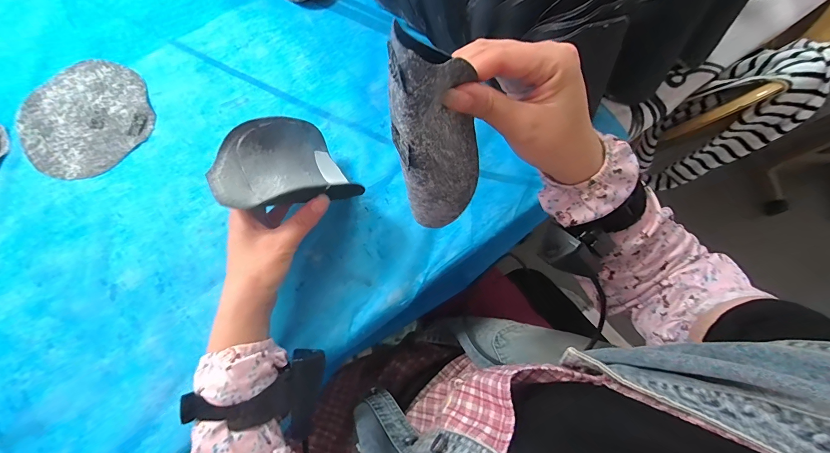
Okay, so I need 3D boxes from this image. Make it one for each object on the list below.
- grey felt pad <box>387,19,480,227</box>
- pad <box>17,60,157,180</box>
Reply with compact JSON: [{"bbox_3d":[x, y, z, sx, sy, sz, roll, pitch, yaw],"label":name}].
[{"bbox_3d":[0.016,-0.052,0.211,0.019,0.155,0.065,32,77,25],"label":"grey felt pad"},{"bbox_3d":[-0.382,-0.127,0.412,0.140,0.004,0.141,42,79,8],"label":"pad"}]

